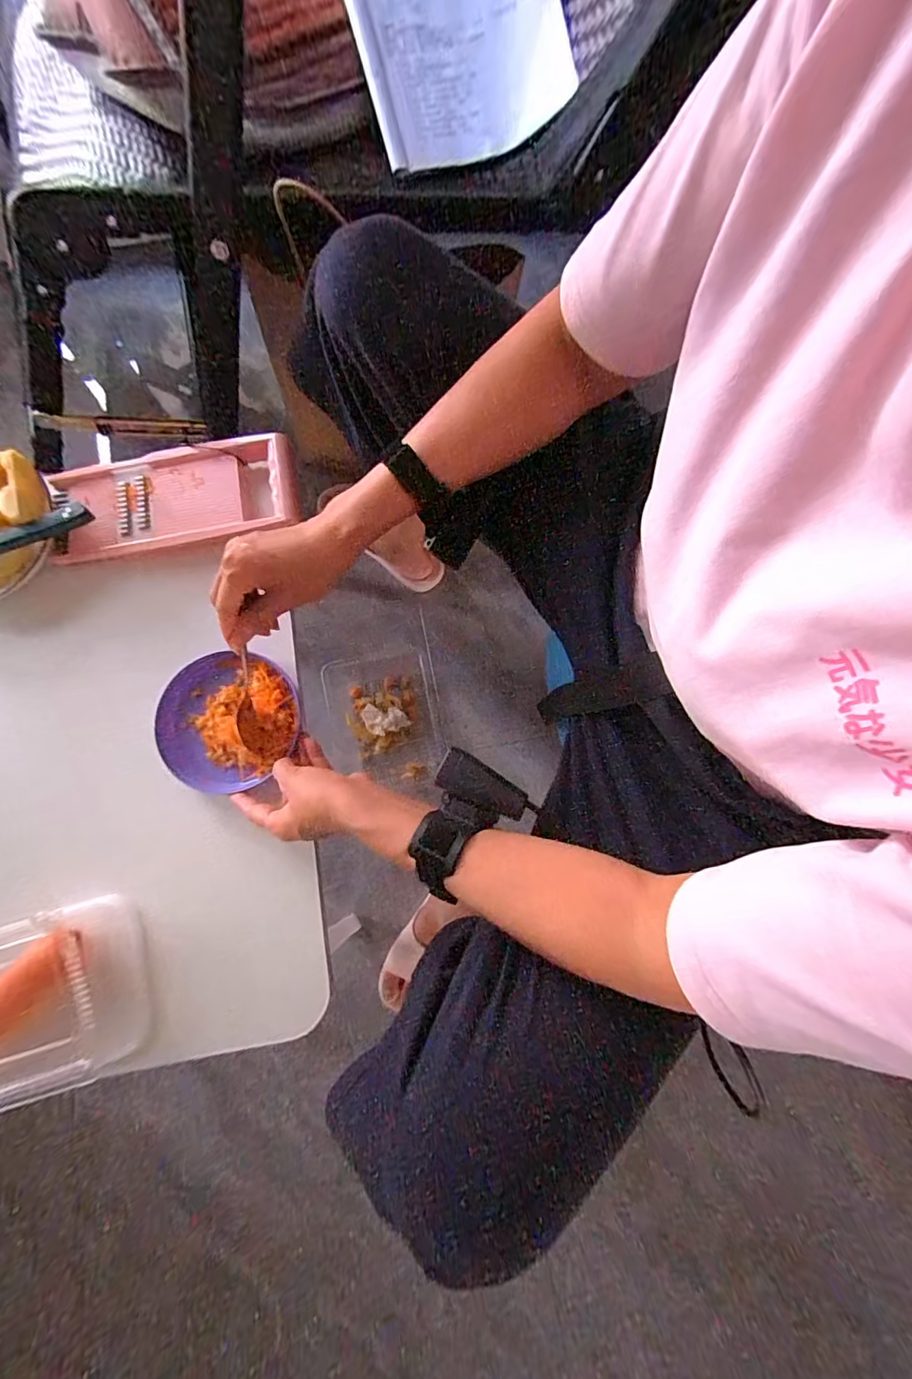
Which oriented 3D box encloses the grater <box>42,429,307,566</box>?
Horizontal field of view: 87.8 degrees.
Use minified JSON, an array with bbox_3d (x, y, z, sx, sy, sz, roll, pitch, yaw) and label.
[{"bbox_3d":[-0.290,-0.197,0.489,0.249,0.032,0.107,-9,79,-3],"label":"grater"}]

